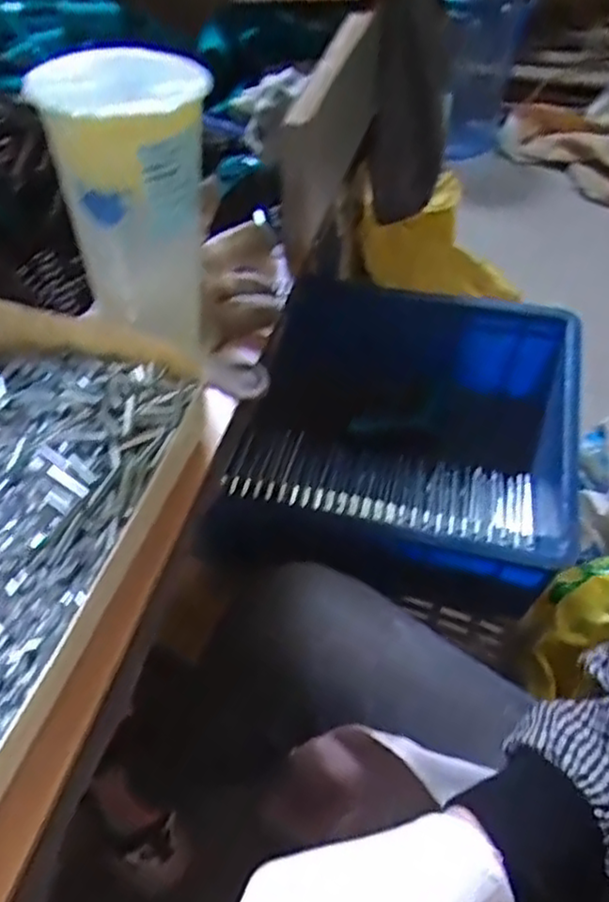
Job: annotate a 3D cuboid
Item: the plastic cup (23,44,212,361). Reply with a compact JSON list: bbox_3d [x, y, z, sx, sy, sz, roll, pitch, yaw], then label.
[{"bbox_3d":[-0.092,-0.134,0.398,0.078,0.149,0.082,-2,49,-2],"label":"plastic cup"}]

